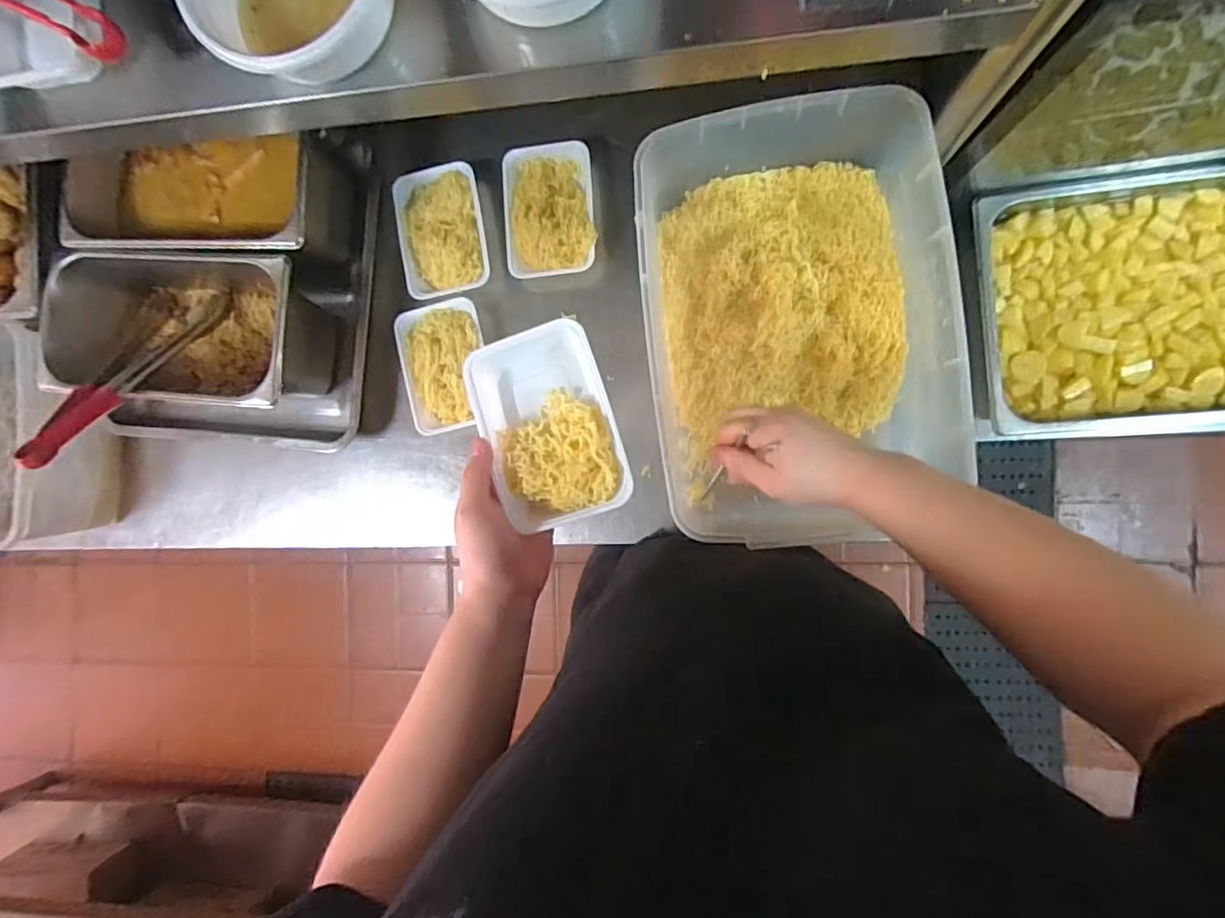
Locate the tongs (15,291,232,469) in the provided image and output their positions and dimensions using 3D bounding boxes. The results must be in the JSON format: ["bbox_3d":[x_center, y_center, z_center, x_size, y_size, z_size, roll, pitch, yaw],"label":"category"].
[{"bbox_3d":[-0.578,-0.104,0.678,0.100,0.035,0.280,5,49,7],"label":"tongs"}]

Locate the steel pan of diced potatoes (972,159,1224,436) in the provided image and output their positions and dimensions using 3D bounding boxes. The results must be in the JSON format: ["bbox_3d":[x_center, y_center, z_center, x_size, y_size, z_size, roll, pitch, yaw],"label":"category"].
[{"bbox_3d":[0.751,-0.214,0.748,0.515,0.084,0.331,-4,89,7],"label":"steel pan of diced potatoes"}]

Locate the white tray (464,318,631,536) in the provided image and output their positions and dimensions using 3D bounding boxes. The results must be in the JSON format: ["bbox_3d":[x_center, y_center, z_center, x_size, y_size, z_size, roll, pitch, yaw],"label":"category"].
[{"bbox_3d":[-0.055,-0.030,0.497,0.111,0.045,0.169,-19,87,6],"label":"white tray"}]

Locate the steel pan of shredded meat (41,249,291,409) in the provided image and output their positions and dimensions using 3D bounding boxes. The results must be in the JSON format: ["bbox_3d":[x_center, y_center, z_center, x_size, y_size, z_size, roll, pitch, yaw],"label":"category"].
[{"bbox_3d":[-0.527,-0.162,0.727,0.321,0.117,0.183,6,90,7],"label":"steel pan of shredded meat"}]

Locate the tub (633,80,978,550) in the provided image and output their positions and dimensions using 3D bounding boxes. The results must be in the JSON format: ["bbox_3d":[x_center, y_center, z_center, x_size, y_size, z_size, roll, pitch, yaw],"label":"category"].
[{"bbox_3d":[0.191,-0.138,0.634,0.290,0.147,0.436,-6,88,7],"label":"tub"}]

